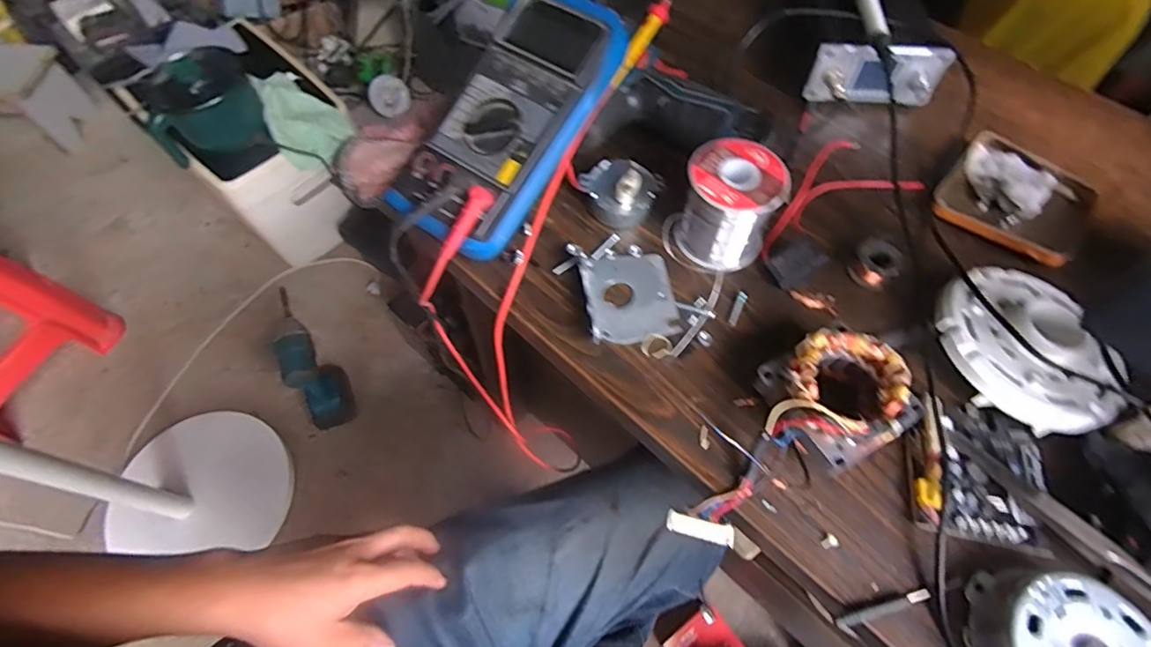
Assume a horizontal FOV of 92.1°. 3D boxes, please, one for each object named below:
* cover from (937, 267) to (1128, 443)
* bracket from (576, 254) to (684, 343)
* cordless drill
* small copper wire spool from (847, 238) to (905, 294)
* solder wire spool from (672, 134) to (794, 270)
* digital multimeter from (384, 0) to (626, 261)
[{"bbox_3d":[0.292,0.014,0.360,0.094,0.034,0.113,-18,63,-10],"label":"cover"},{"bbox_3d":[0.039,-0.019,0.395,0.062,0.006,0.070,-6,61,-4],"label":"bracket"},{"bbox_3d":[-0.517,0.081,1.059,0.100,0.259,0.174,-30,65,-16],"label":"cordless drill"},{"bbox_3d":[0.219,-0.043,0.403,0.030,0.028,0.029,40,68,19],"label":"small copper wire spool"},{"bbox_3d":[0.108,-0.082,0.397,0.064,0.073,0.059,0,61,0],"label":"solder wire spool"},{"bbox_3d":[-0.047,-0.145,0.397,0.093,0.047,0.197,32,89,16],"label":"digital multimeter"}]

